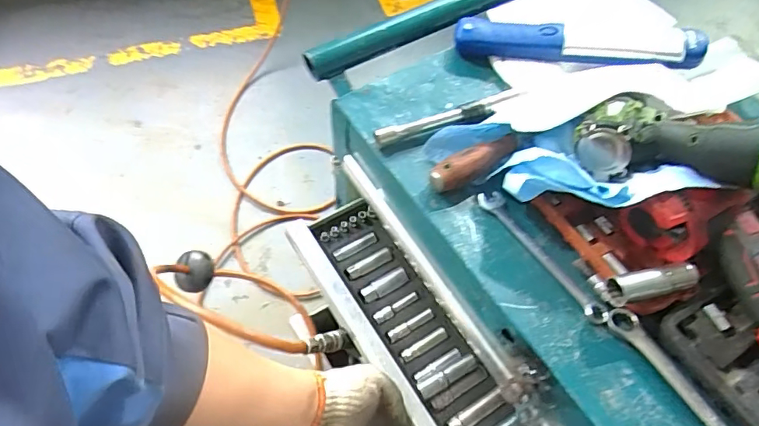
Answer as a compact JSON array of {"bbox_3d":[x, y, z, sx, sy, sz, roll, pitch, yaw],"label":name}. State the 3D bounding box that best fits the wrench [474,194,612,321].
[{"bbox_3d":[0.159,0.040,0.502,0.022,0.012,0.171,-29,63,-18],"label":"wrench"}]

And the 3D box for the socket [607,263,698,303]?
[{"bbox_3d":[0.242,0.063,0.443,0.075,0.018,0.023,-9,58,-7],"label":"socket"}]

